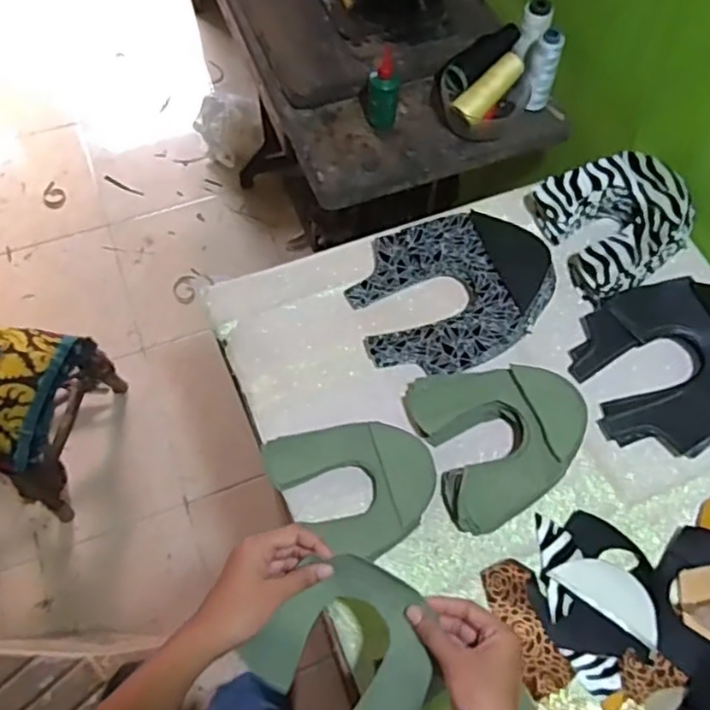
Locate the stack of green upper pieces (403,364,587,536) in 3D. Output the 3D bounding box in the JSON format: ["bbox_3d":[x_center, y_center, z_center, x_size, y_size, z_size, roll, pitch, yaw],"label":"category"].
[{"bbox_3d":[0.162,0.084,0.701,0.172,0.040,0.176,-17,66,-9],"label":"stack of green upper pieces"}]

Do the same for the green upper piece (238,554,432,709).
[{"bbox_3d":[0.000,0.235,0.520,0.138,0.025,0.120,31,68,13],"label":"green upper piece"}]

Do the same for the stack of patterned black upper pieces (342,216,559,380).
[{"bbox_3d":[0.125,-0.075,0.775,0.239,0.057,0.186,-7,65,-4],"label":"stack of patterned black upper pieces"}]

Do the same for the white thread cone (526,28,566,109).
[{"bbox_3d":[0.263,-0.401,0.908,0.041,0.107,0.040,17,65,7],"label":"white thread cone"}]

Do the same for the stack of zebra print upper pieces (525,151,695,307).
[{"bbox_3d":[0.331,-0.171,0.813,0.153,0.075,0.165,-22,67,-11],"label":"stack of zebra print upper pieces"}]

